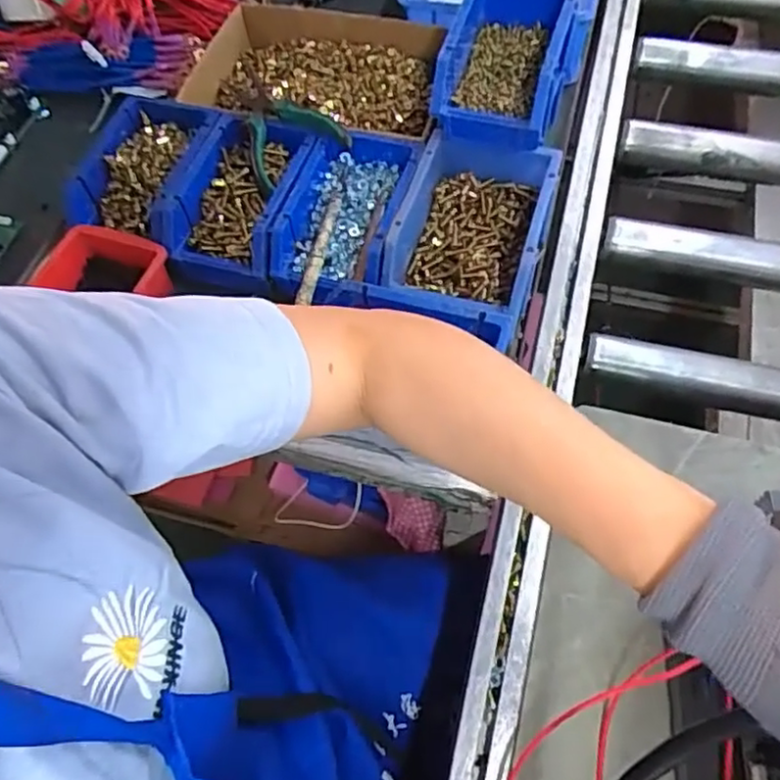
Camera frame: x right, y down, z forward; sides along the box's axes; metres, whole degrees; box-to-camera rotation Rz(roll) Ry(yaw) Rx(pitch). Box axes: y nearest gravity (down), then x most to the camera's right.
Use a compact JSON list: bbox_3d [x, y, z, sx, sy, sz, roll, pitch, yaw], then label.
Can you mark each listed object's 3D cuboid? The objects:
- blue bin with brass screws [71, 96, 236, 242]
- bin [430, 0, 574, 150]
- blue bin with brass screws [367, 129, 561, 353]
[{"bbox_3d":[-0.236,-0.213,0.636,0.120,0.058,0.148,13,65,10],"label":"blue bin with brass screws"},{"bbox_3d":[0.106,-0.306,0.597,0.111,0.062,0.164,10,64,9],"label":"bin"},{"bbox_3d":[0.068,-0.136,0.571,0.128,0.065,0.185,14,65,11],"label":"blue bin with brass screws"}]

